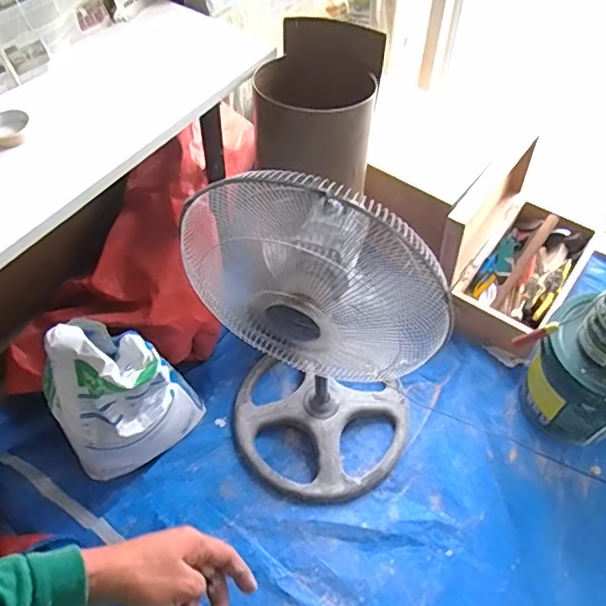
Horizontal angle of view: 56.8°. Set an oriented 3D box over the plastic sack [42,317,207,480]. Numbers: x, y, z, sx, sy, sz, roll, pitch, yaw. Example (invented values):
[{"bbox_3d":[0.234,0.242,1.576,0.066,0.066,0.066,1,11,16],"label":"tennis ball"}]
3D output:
[{"bbox_3d":[-0.459,0.208,1.369,0.309,0.422,0.242,-31,60,-19],"label":"plastic sack"}]

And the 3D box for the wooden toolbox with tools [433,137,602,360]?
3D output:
[{"bbox_3d":[0.647,-0.168,1.649,0.337,0.416,0.511,32,62,21],"label":"wooden toolbox with tools"}]

